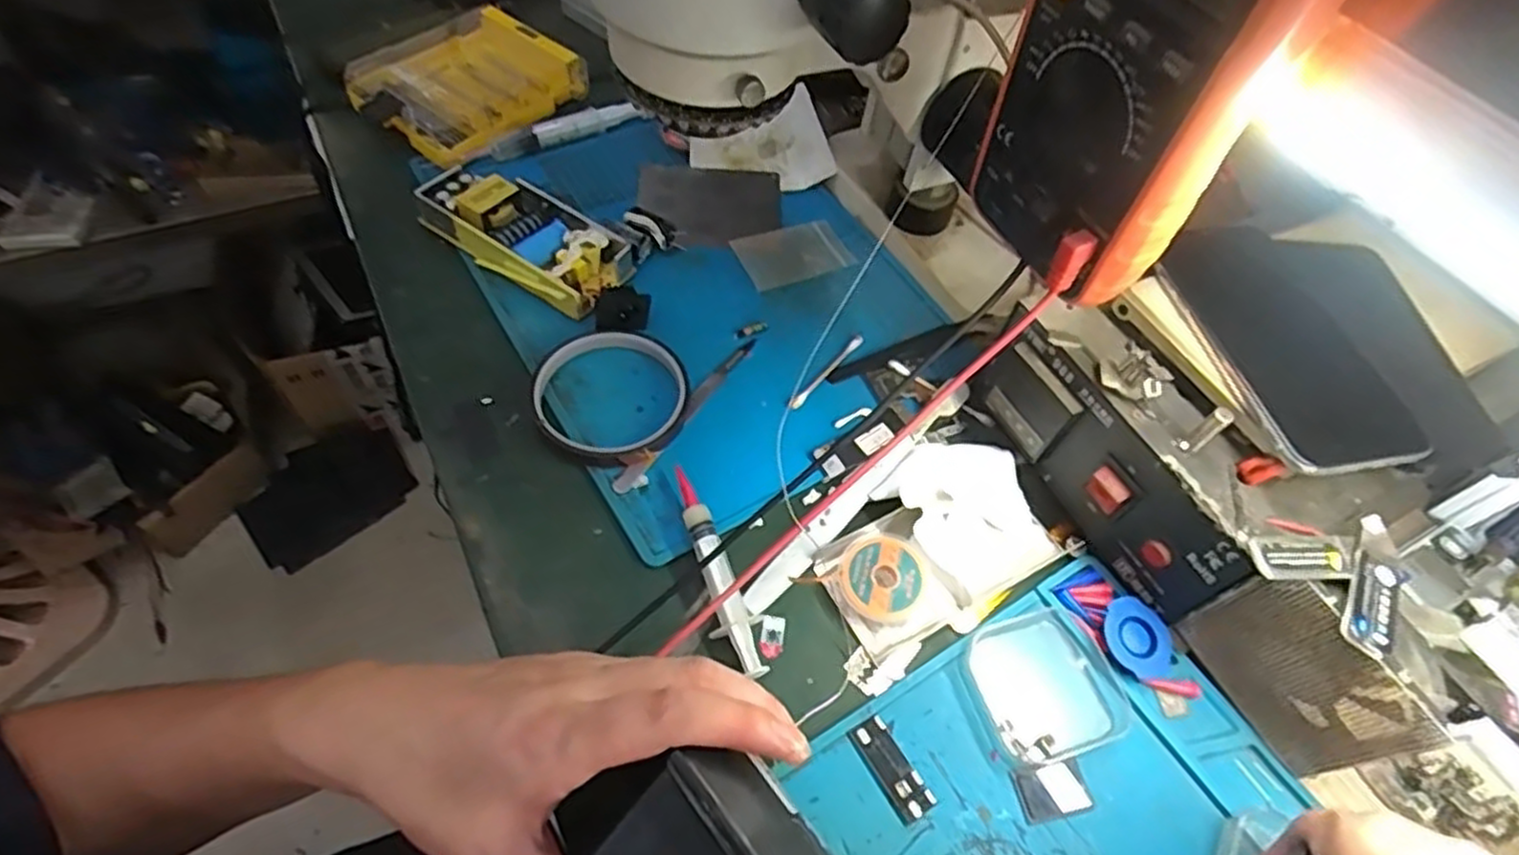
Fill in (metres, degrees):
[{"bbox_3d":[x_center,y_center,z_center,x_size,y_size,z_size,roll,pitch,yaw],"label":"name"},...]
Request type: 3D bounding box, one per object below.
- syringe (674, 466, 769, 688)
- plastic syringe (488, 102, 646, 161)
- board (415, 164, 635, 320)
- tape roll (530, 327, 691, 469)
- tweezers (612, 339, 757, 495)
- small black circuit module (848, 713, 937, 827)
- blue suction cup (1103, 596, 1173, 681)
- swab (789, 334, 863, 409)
[{"bbox_3d":[-0.023,0.066,0.363,0.021,0.020,0.113,-18,60,-16],"label":"syringe"},{"bbox_3d":[-0.142,-0.220,0.545,0.111,0.017,0.015,-24,62,-20],"label":"plastic syringe"},{"bbox_3d":[-0.147,-0.123,0.470,0.134,0.027,0.064,33,60,16],"label":"board"},{"bbox_3d":[-0.084,-0.020,0.418,0.084,0.016,0.092,2,56,-4],"label":"tape roll"},{"bbox_3d":[-0.039,-0.010,0.426,0.011,0.007,0.129,31,59,15],"label":"tweezers"},{"bbox_3d":[0.058,0.150,0.327,0.018,0.004,0.043,-26,62,-20],"label":"small black circuit module"},{"bbox_3d":[0.185,0.104,0.364,0.036,0.010,0.032,40,62,20],"label":"blue suction cup"},{"bbox_3d":[0.042,-0.035,0.449,0.006,0.007,0.074,35,60,17],"label":"swab"}]

